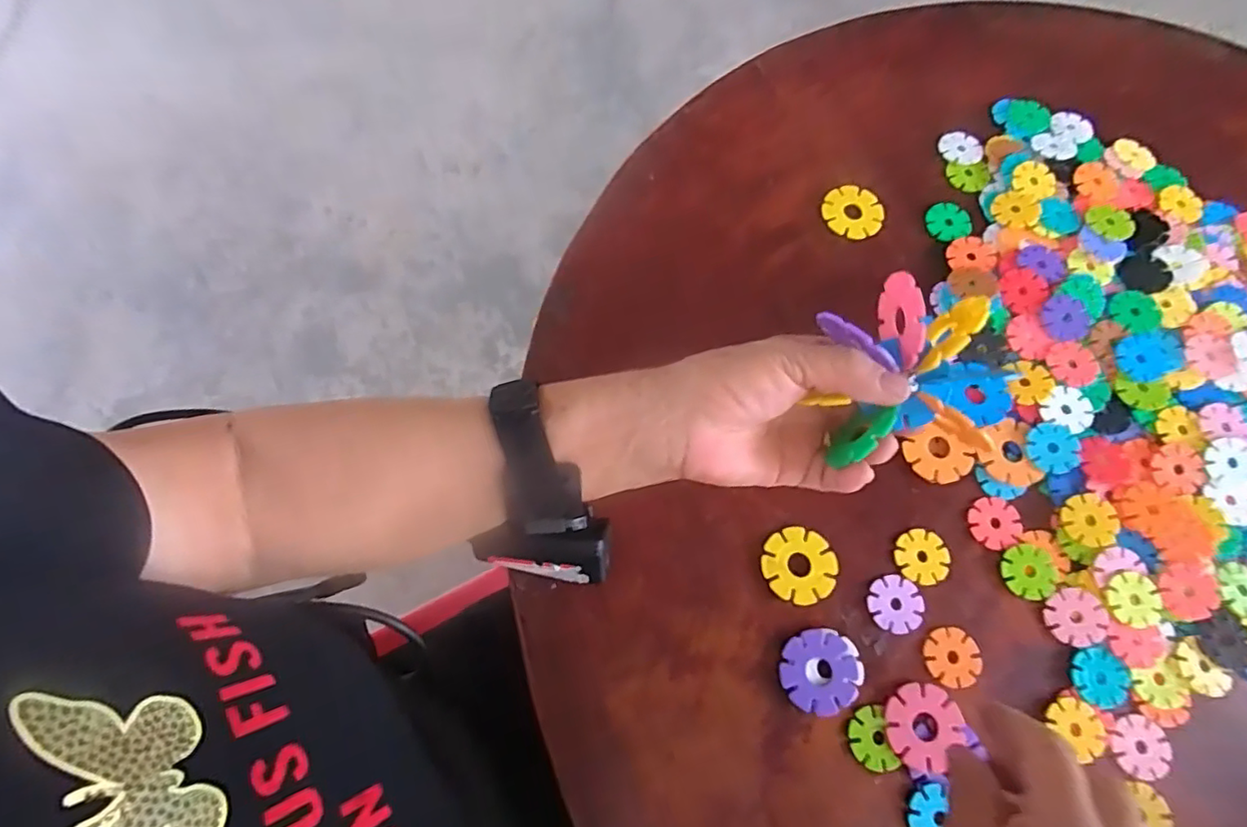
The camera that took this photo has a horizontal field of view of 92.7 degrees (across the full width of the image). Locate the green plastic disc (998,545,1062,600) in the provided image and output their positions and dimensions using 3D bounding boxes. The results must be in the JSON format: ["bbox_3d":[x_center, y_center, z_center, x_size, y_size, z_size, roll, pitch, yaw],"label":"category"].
[{"bbox_3d":[0.243,0.094,0.354,0.035,0.004,0.031,-9,72,-5],"label":"green plastic disc"}]

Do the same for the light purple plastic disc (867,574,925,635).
[{"bbox_3d":[0.159,0.110,0.344,0.031,0.004,0.030,1,72,-2],"label":"light purple plastic disc"}]

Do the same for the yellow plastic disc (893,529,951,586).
[{"bbox_3d":[0.180,0.087,0.357,0.033,0.004,0.030,1,72,-2],"label":"yellow plastic disc"}]

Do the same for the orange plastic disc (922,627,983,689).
[{"bbox_3d":[0.189,0.140,0.340,0.032,0.004,0.031,1,72,-2],"label":"orange plastic disc"}]

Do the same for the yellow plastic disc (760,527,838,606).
[{"bbox_3d":[0.103,0.089,0.348,0.042,0.004,0.041,1,72,-2],"label":"yellow plastic disc"}]

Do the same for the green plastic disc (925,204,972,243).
[{"bbox_3d":[0.236,-0.139,0.431,0.032,0.004,0.031,1,72,-2],"label":"green plastic disc"}]

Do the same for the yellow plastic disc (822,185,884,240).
[{"bbox_3d":[0.167,-0.146,0.430,0.043,0.004,0.041,1,72,-2],"label":"yellow plastic disc"}]

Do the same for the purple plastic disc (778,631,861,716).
[{"bbox_3d":[0.109,0.144,0.330,0.043,0.004,0.040,1,72,-2],"label":"purple plastic disc"}]

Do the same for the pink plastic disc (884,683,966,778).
[{"bbox_3d":[0.163,0.169,0.322,0.042,0.007,0.039,1,72,-2],"label":"pink plastic disc"}]

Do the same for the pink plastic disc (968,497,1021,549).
[{"bbox_3d":[0.228,0.067,0.364,0.033,0.004,0.031,1,72,-2],"label":"pink plastic disc"}]

